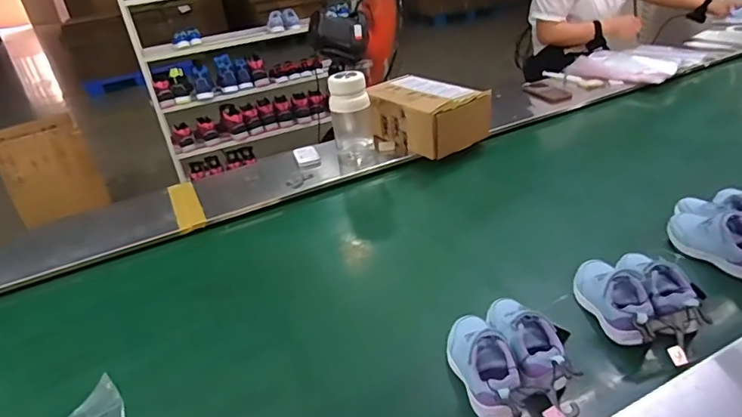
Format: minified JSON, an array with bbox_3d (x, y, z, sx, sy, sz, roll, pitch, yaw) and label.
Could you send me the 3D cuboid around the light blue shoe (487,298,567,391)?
[{"bbox_3d":[0.208,0.179,0.651,0.069,0.058,0.168,-11,30,-5],"label":"light blue shoe"}]

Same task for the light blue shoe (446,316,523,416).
[{"bbox_3d":[0.147,0.198,0.624,0.069,0.056,0.162,-11,30,-6],"label":"light blue shoe"}]

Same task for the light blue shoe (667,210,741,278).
[{"bbox_3d":[0.564,0.046,0.793,0.063,0.079,0.153,-26,35,-28],"label":"light blue shoe"}]

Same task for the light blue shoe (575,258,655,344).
[{"bbox_3d":[0.351,0.124,0.707,0.062,0.060,0.154,-13,31,-9],"label":"light blue shoe"}]

